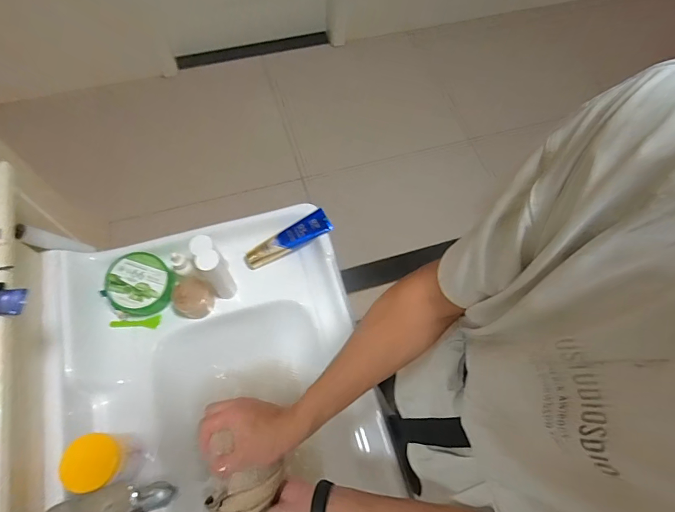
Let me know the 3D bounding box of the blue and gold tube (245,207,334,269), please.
[{"bbox_3d":[-0.093,-0.031,0.744,0.168,0.032,0.052,-25,68,-13],"label":"blue and gold tube"}]

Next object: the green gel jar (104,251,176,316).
[{"bbox_3d":[-0.338,0.051,0.689,0.091,0.067,0.095,1,65,-2],"label":"green gel jar"}]

